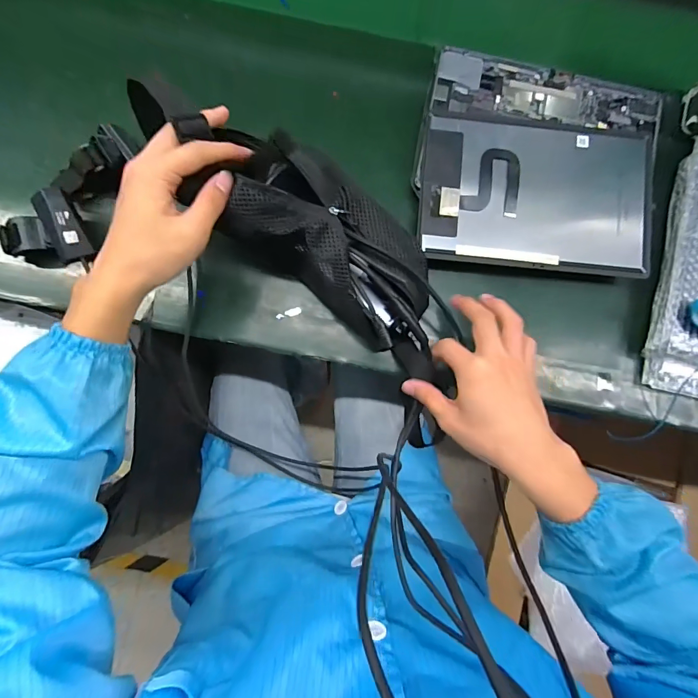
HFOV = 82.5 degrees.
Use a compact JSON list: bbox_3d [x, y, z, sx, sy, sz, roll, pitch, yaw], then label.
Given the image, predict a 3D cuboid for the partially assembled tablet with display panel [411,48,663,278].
[{"bbox_3d":[0.204,-0.198,0.430,0.253,0.013,0.224,9,83,-2],"label":"partially assembled tablet with display panel"}]

